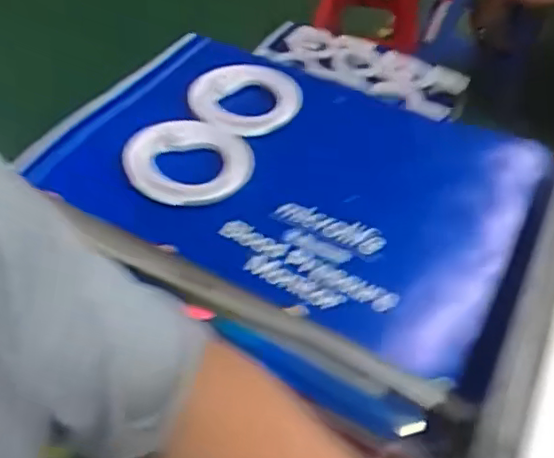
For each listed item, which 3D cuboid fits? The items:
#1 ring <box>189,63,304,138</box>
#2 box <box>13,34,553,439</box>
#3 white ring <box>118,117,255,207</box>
[{"bbox_3d":[-0.040,-0.172,0.808,0.138,0.022,0.138,3,47,-3],"label":"ring"},{"bbox_3d":[0.031,-0.055,0.766,0.508,0.120,0.396,26,49,18],"label":"box"},{"bbox_3d":[-0.092,-0.085,0.707,0.123,0.041,0.141,17,47,10],"label":"white ring"}]

